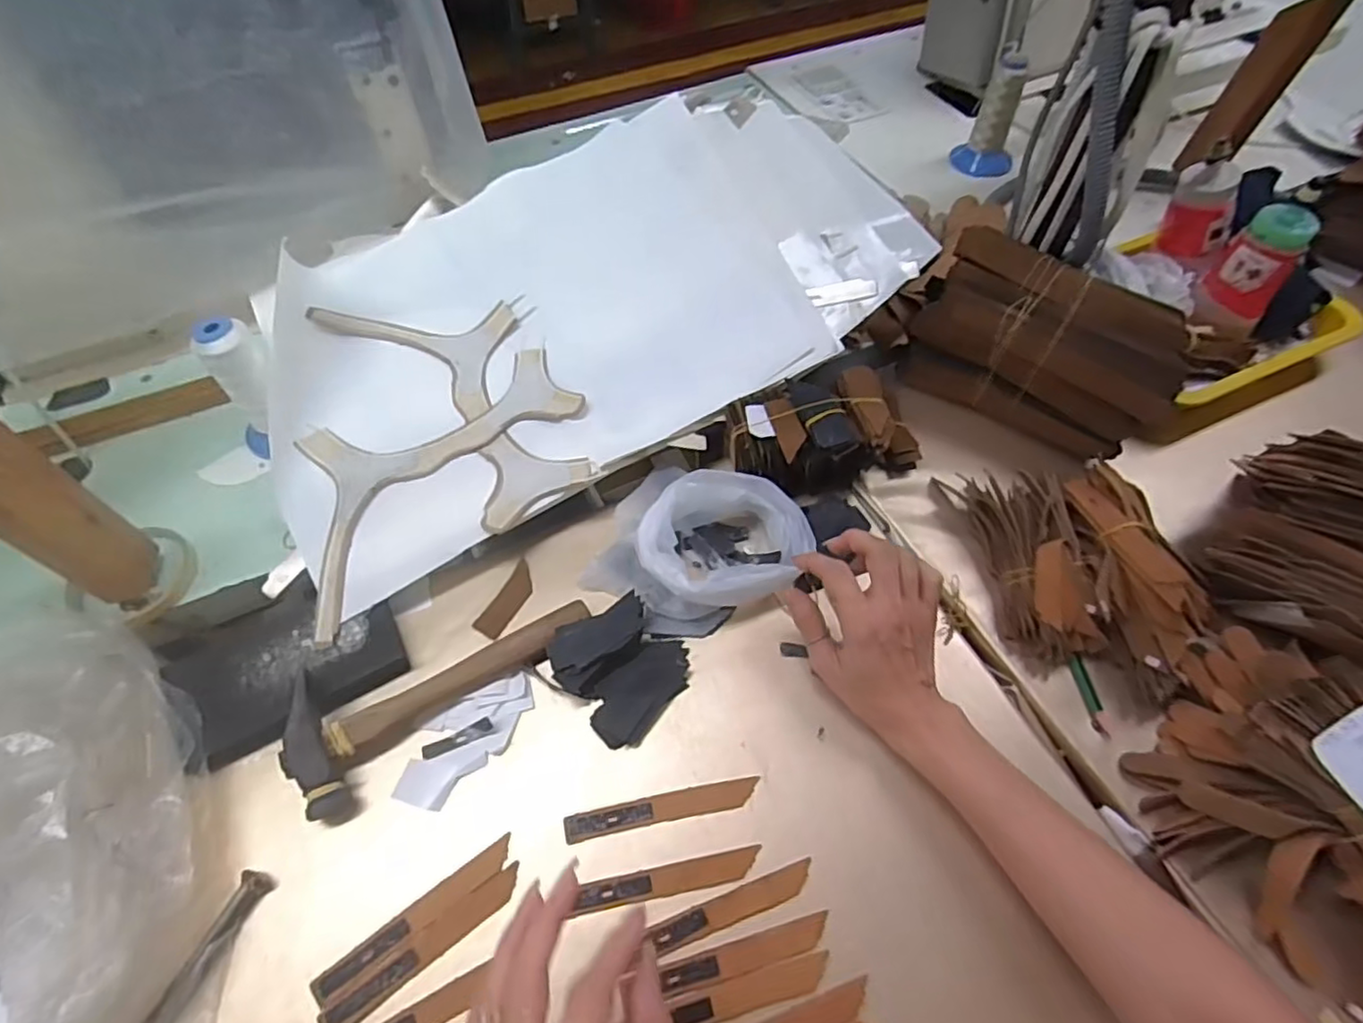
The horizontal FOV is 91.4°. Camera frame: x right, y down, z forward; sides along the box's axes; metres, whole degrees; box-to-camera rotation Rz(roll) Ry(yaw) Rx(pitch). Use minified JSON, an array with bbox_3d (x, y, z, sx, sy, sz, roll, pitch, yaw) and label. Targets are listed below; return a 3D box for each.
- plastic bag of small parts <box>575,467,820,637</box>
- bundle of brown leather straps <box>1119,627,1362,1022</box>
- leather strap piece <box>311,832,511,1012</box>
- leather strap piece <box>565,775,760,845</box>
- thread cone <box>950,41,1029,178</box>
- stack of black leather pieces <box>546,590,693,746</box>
[{"bbox_3d":[0.015,0.027,0.508,0.143,0.065,0.124,31,63,15],"label":"plastic bag of small parts"},{"bbox_3d":[0.401,0.176,0.393,0.181,0.079,0.212,-32,61,-19],"label":"bundle of brown leather straps"},{"bbox_3d":[-0.160,0.248,0.406,0.126,0.005,0.018,-34,63,-20],"label":"leather strap piece"},{"bbox_3d":[-0.012,0.197,0.441,0.127,0.004,0.017,-10,57,-6],"label":"leather strap piece"},{"bbox_3d":[0.361,-0.447,0.761,0.065,0.120,0.059,18,59,11],"label":"thread cone"},{"bbox_3d":[-0.042,0.109,0.478,0.083,0.021,0.090,-37,64,-21],"label":"stack of black leather pieces"}]

